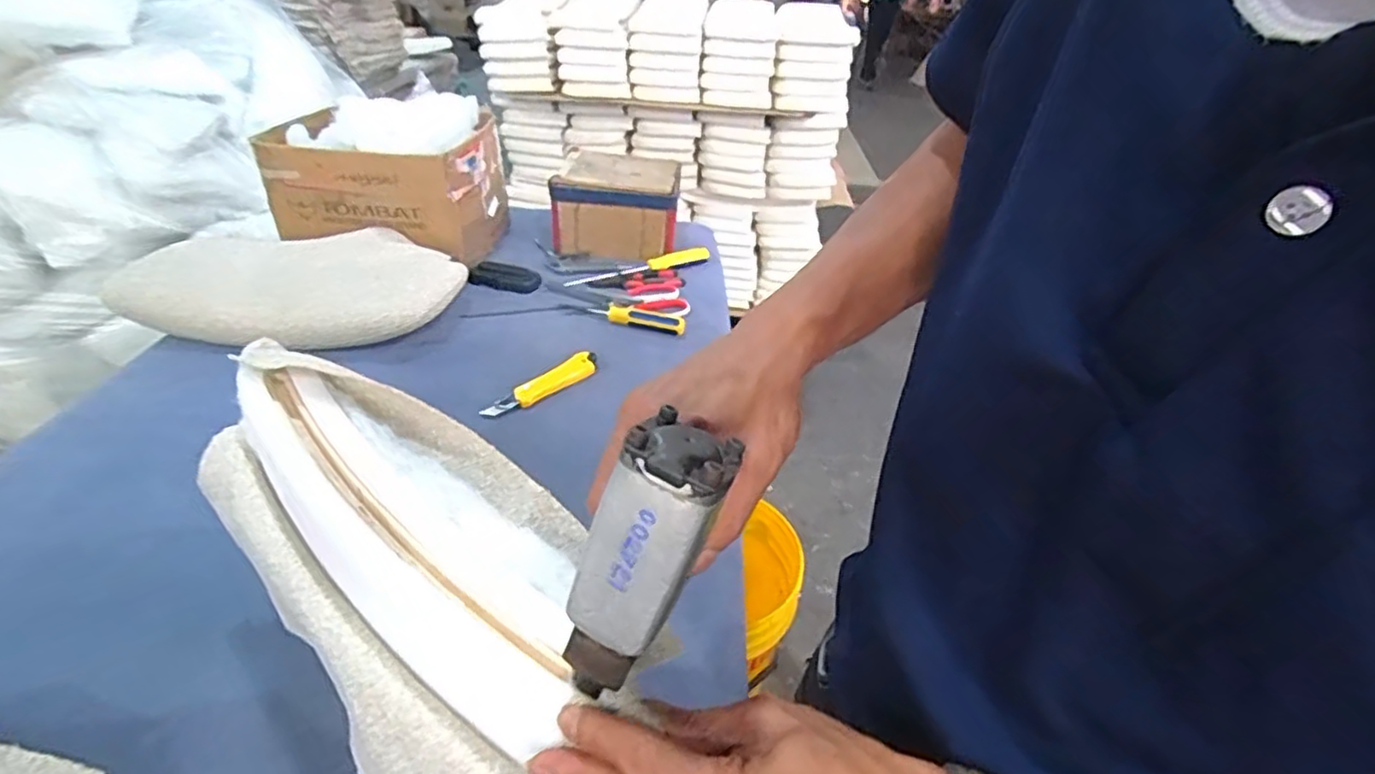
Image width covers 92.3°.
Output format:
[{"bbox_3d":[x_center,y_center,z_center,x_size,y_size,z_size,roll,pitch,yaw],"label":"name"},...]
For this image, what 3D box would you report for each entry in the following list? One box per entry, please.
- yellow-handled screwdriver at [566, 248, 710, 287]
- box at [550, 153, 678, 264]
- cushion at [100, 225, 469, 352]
[{"bbox_3d":[-0.079,-0.210,1.136,0.269,0.022,0.036,-14,40,-24],"label":"yellow-handled screwdriver"},{"bbox_3d":[-0.127,-0.325,1.185,0.217,0.127,0.170,1,36,-6],"label":"box"},{"bbox_3d":[-0.552,-0.144,0.937,0.444,0.069,0.237,6,36,2],"label":"cushion"}]

